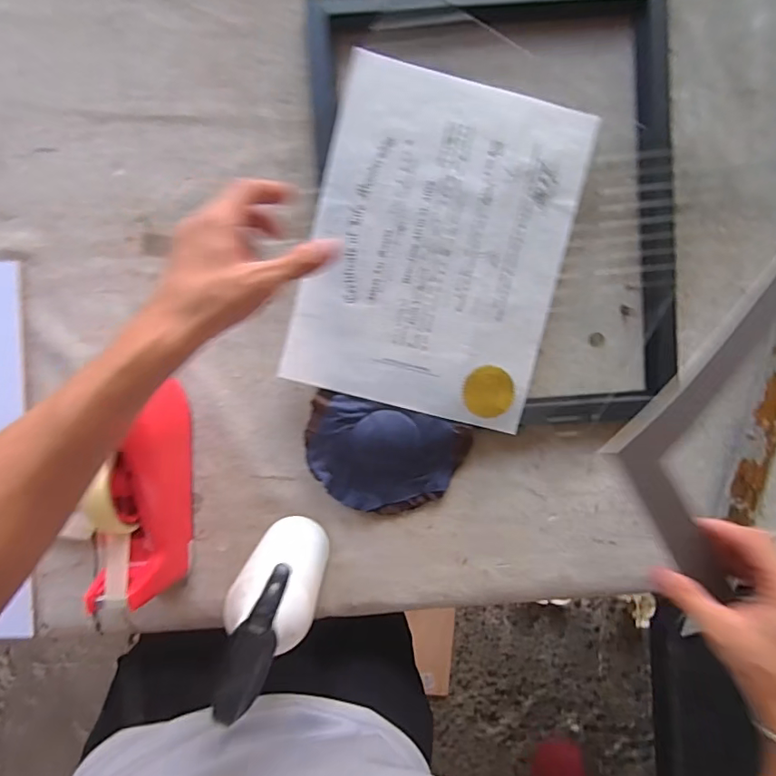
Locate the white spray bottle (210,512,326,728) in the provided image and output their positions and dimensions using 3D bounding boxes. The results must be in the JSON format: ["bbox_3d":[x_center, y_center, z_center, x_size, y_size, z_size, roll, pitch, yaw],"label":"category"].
[{"bbox_3d":[-0.081,0.163,0.416,0.050,0.236,0.074,-22,92,0],"label":"white spray bottle"}]

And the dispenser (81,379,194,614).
[{"bbox_3d":[-0.217,0.095,0.467,0.054,0.121,0.189,8,92,-1],"label":"dispenser"}]

